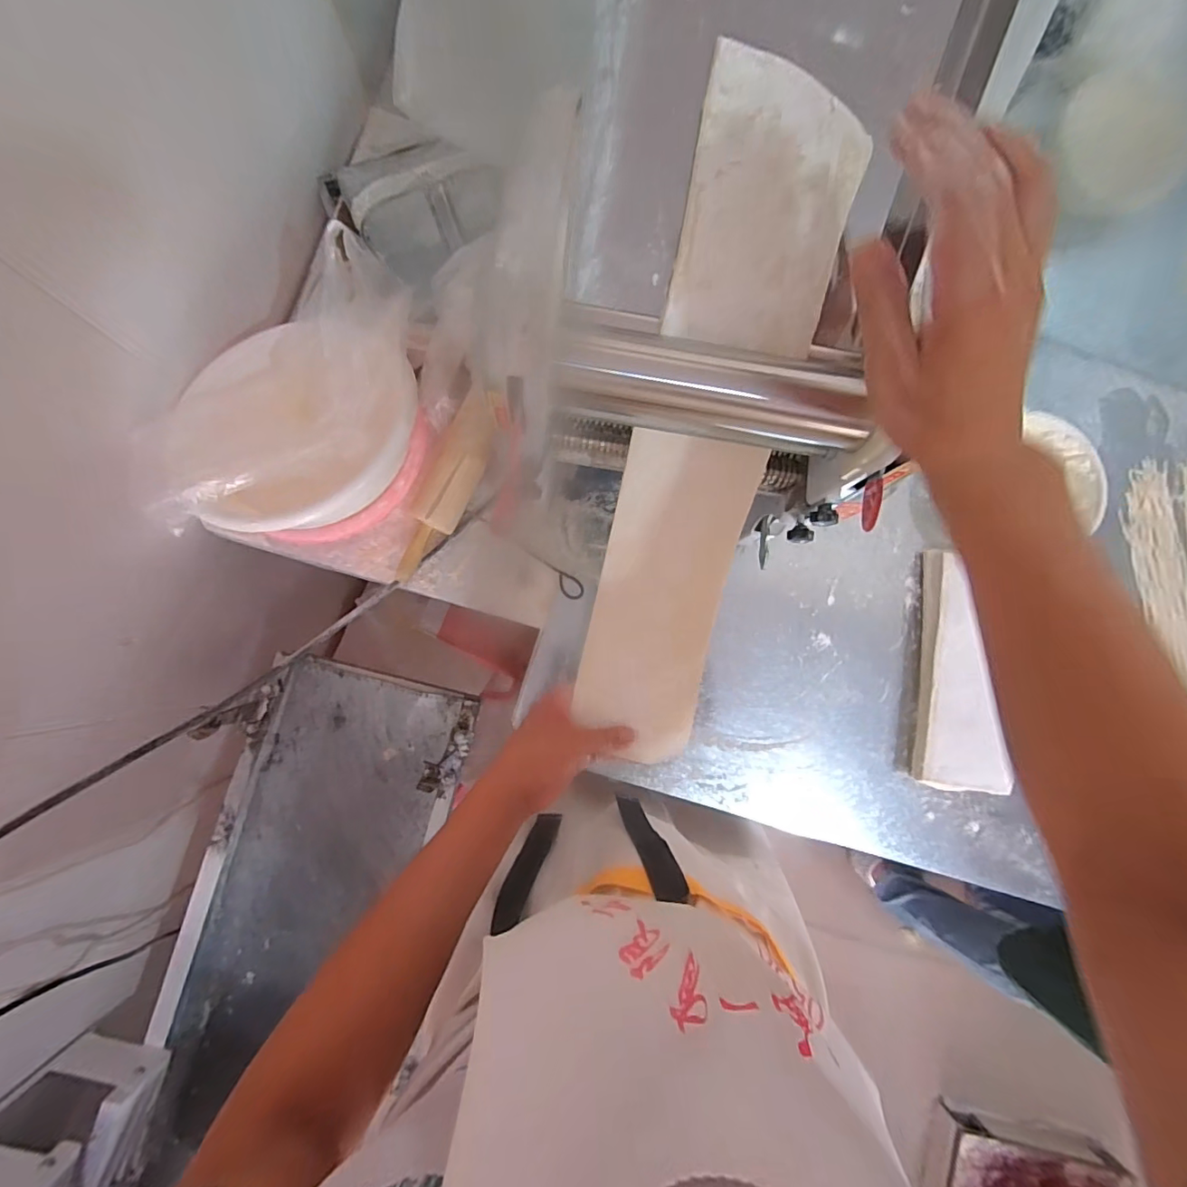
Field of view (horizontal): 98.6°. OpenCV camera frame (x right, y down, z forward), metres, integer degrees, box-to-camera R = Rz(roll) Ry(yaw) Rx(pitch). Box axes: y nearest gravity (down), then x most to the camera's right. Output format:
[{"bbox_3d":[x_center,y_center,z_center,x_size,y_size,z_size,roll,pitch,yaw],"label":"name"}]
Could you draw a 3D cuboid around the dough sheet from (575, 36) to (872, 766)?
[{"bbox_3d":[0.087,-0.097,0.432,0.122,0.103,0.513,9,118,-4],"label":"dough sheet"}]

